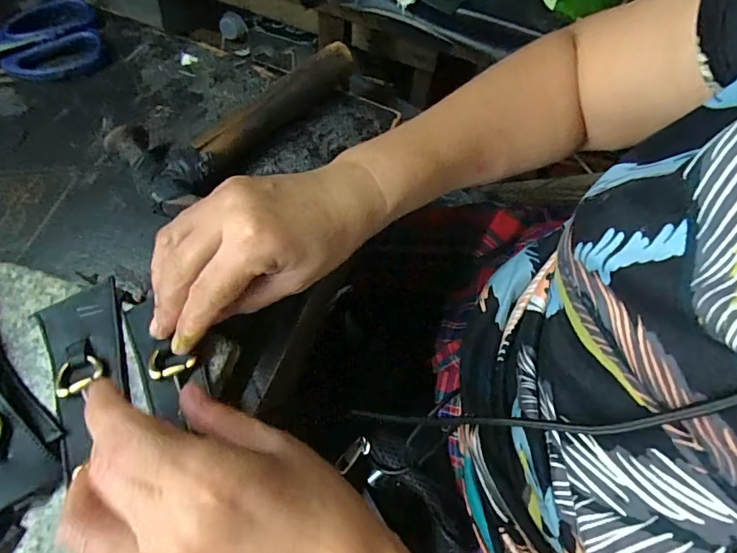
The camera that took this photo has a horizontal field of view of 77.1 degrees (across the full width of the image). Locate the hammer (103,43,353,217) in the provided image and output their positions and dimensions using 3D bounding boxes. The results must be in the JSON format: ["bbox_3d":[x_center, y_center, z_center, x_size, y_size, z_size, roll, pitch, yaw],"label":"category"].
[{"bbox_3d":[-0.097,-0.121,0.344,0.079,0.030,0.177,41,70,14],"label":"hammer"}]

